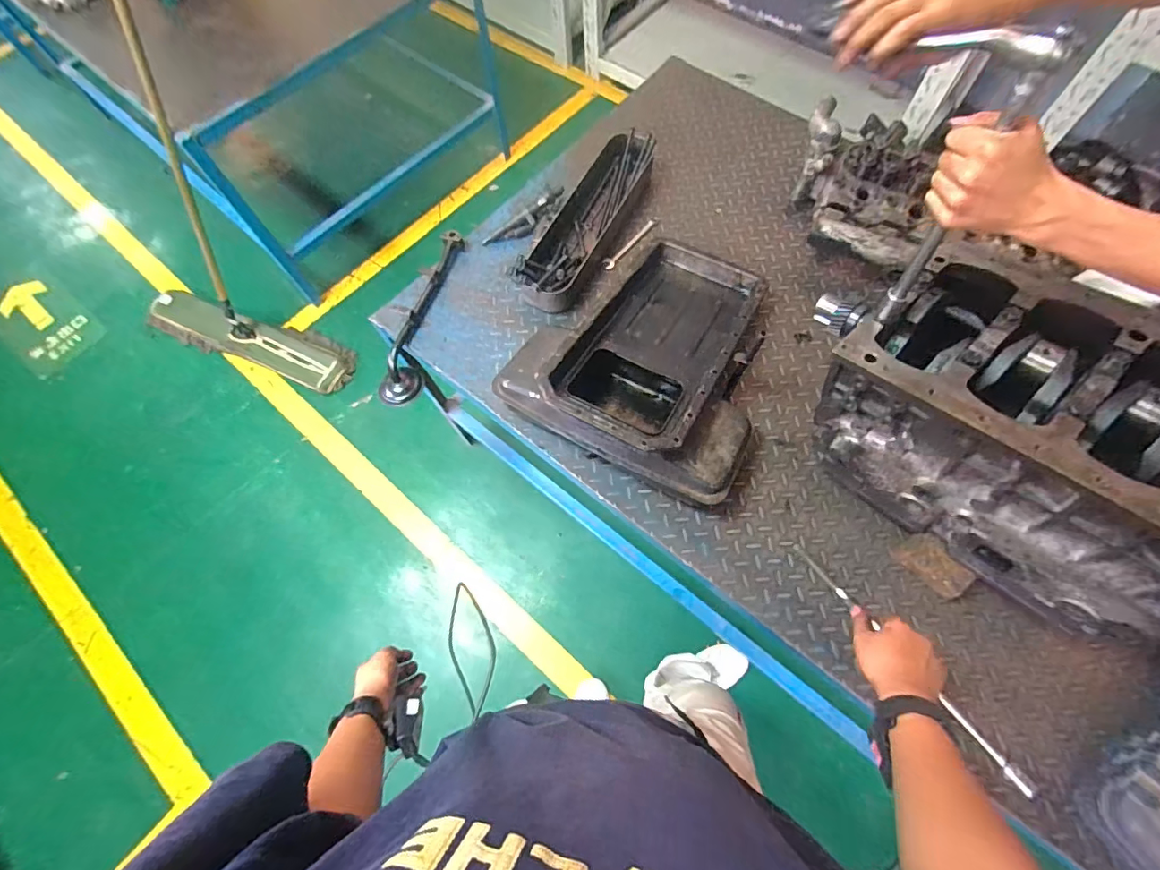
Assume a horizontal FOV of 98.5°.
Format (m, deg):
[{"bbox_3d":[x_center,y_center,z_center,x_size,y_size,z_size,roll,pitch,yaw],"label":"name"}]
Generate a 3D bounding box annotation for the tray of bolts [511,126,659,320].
[{"bbox_3d":[0.016,-0.454,1.052,0.123,0.083,0.449,28,71,14],"label":"tray of bolts"}]

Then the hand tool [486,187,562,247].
[{"bbox_3d":[-0.114,-0.460,1.080,0.200,0.048,0.047,-29,74,-9],"label":"hand tool"}]

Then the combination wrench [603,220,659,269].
[{"bbox_3d":[0.108,-0.414,1.080,0.024,0.013,0.177,36,73,17],"label":"combination wrench"}]

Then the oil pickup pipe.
[{"bbox_3d":[-0.322,-0.247,1.051,0.068,0.101,0.382,17,68,11],"label":"oil pickup pipe"}]

